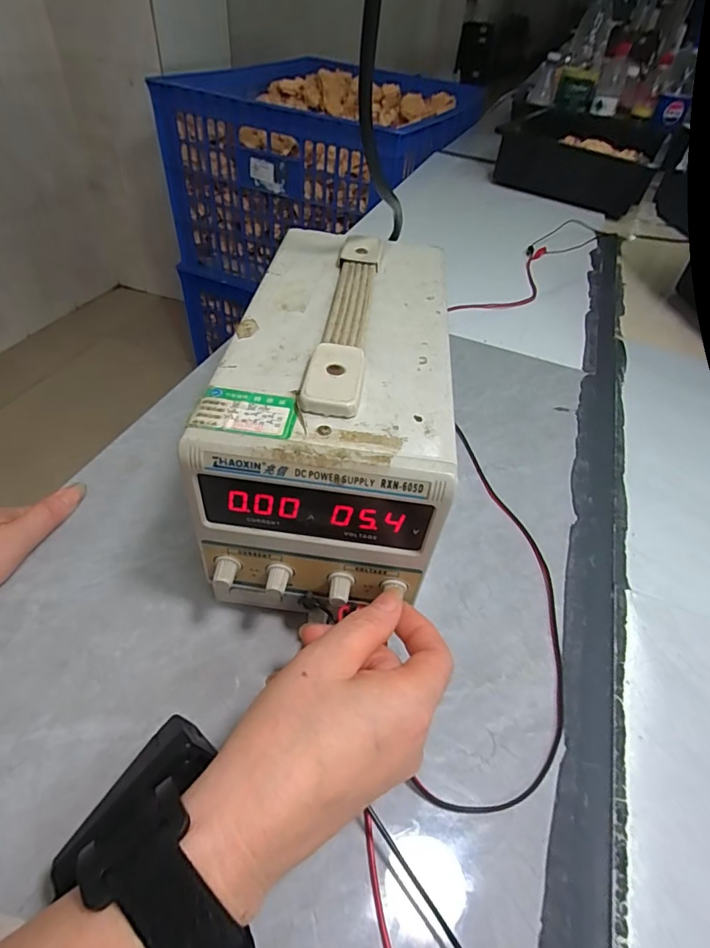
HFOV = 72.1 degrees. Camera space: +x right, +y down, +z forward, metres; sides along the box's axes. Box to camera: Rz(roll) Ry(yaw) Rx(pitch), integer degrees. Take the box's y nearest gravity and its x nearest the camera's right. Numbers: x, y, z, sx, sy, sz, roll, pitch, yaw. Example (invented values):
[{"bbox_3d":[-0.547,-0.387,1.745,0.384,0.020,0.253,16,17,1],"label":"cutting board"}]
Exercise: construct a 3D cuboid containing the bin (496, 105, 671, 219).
[{"bbox_3d":[0.466,-0.669,1.037,0.283,0.082,0.322,20,48,11],"label":"bin"}]

